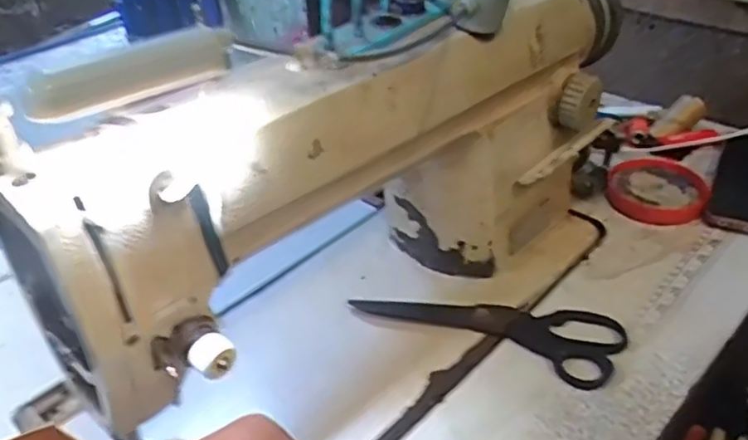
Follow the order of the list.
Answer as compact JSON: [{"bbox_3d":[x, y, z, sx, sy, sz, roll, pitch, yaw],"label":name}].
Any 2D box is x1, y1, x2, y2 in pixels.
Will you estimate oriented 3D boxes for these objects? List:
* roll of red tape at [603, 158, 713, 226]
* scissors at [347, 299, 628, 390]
[{"bbox_3d":[0.260,-0.031,0.607,0.086,0.019,0.092,-2,35,1],"label":"roll of red tape"},{"bbox_3d":[0.083,0.071,0.490,0.188,0.015,0.062,15,39,23],"label":"scissors"}]

